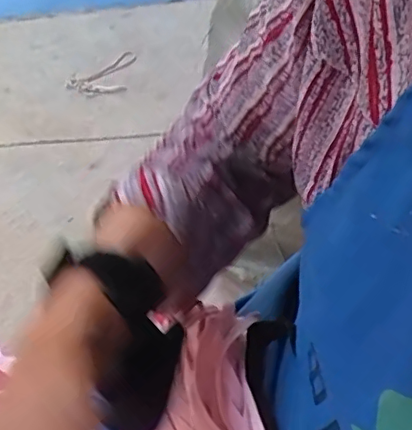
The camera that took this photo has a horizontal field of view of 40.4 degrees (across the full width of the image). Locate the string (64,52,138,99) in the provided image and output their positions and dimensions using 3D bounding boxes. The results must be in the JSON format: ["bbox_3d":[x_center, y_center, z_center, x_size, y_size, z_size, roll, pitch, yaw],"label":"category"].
[{"bbox_3d":[-0.299,-0.415,1.611,0.170,0.014,0.248,-2,43,6],"label":"string"}]

